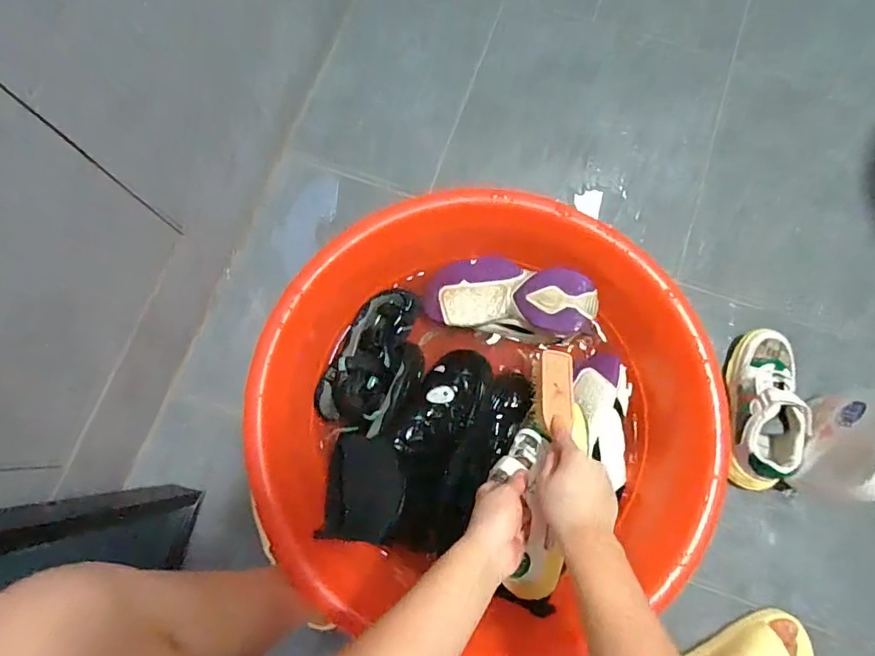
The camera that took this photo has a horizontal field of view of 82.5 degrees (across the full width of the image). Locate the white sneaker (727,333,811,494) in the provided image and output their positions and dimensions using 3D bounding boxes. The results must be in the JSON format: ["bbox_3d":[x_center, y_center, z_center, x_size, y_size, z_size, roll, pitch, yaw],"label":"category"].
[{"bbox_3d":[0.445,0.109,0.679,0.080,0.083,0.216,12,79,2],"label":"white sneaker"}]

